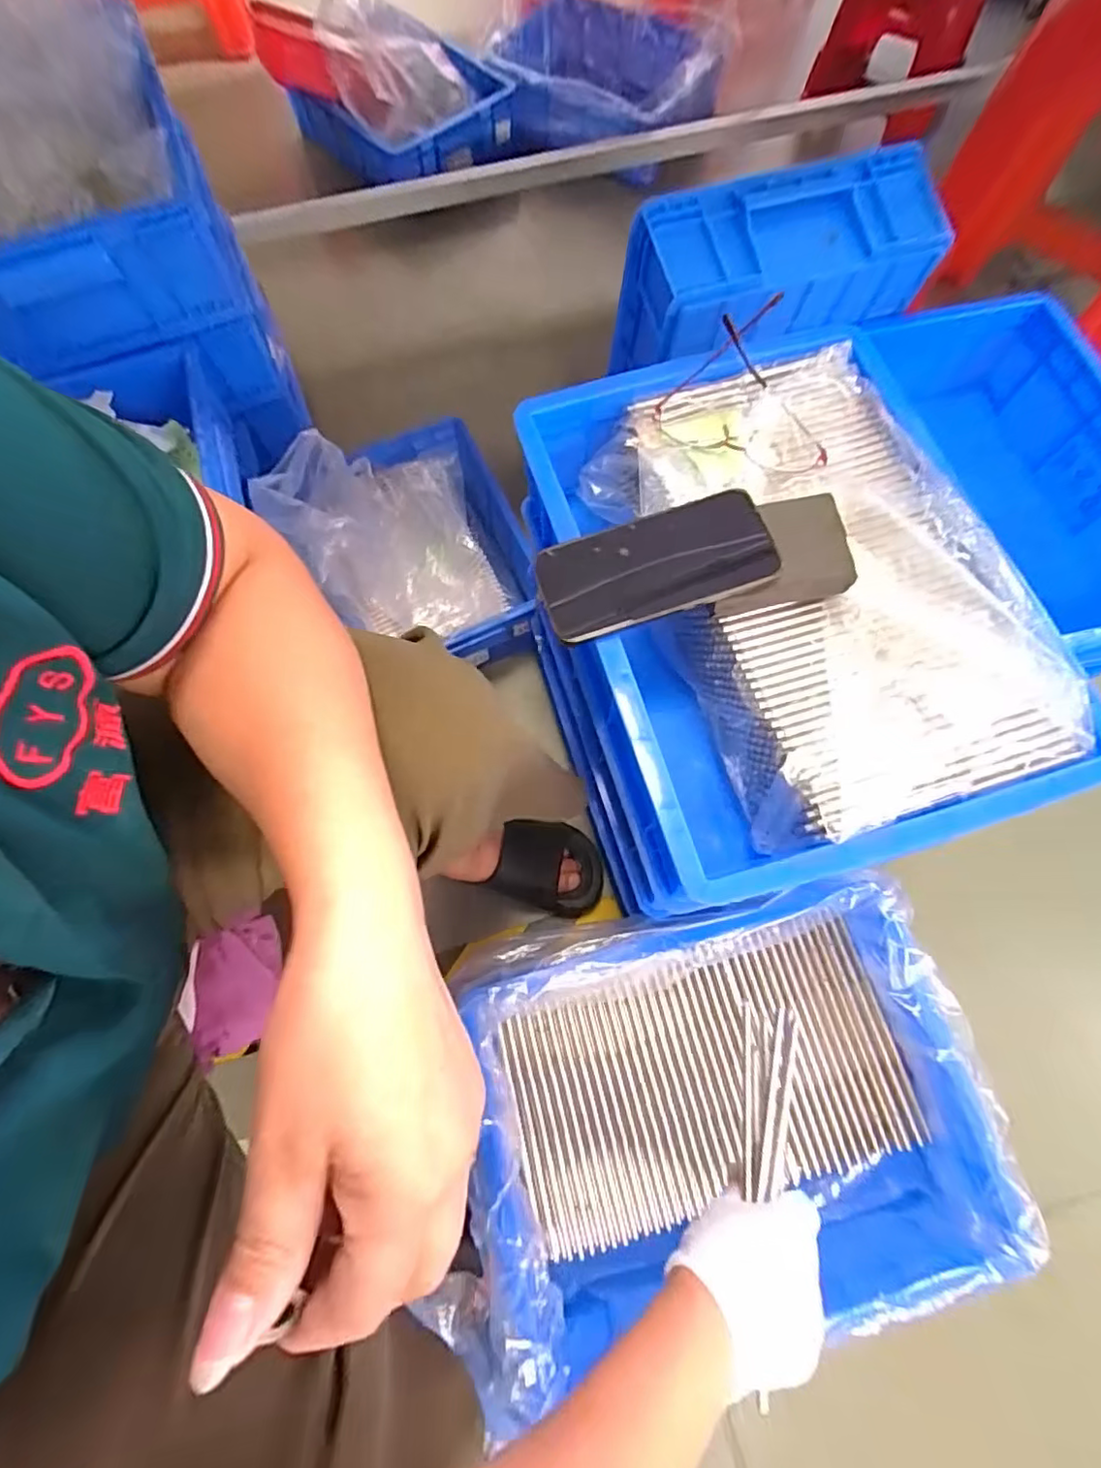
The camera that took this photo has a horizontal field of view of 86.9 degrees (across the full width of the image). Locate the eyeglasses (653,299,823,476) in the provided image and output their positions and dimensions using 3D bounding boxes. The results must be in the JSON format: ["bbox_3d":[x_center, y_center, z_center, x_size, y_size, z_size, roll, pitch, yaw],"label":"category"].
[{"bbox_3d":[0.166,-0.291,0.476,0.139,0.030,0.149,14,72,6],"label":"eyeglasses"}]

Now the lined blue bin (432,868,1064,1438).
[{"bbox_3d":[0.150,0.347,0.531,0.428,0.120,0.351,-10,72,-3],"label":"lined blue bin"}]

